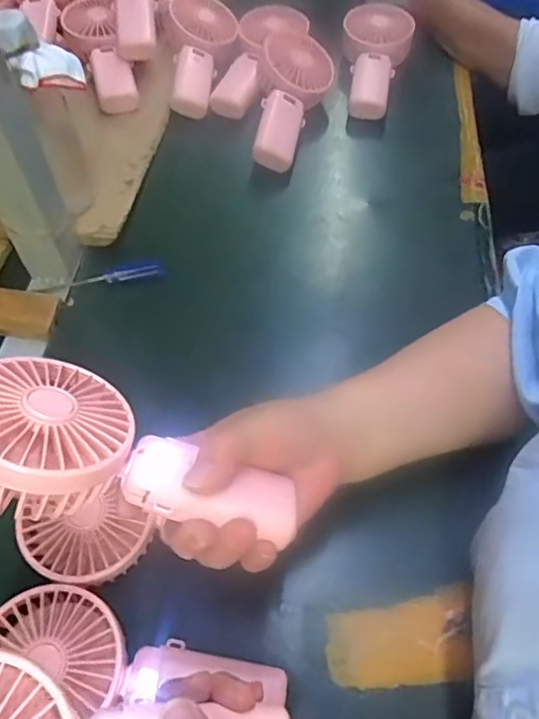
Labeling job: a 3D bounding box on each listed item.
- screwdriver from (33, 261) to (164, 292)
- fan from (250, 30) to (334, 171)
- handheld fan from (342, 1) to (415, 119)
[{"bbox_3d":[-0.159,-0.079,0.533,0.117,0.011,0.013,-12,56,-7],"label":"screwdriver"},{"bbox_3d":[0.028,-0.301,0.641,0.082,0.052,0.196,2,56,3],"label":"fan"},{"bbox_3d":[0.129,-0.377,0.704,0.083,0.046,0.195,10,57,8],"label":"handheld fan"}]

